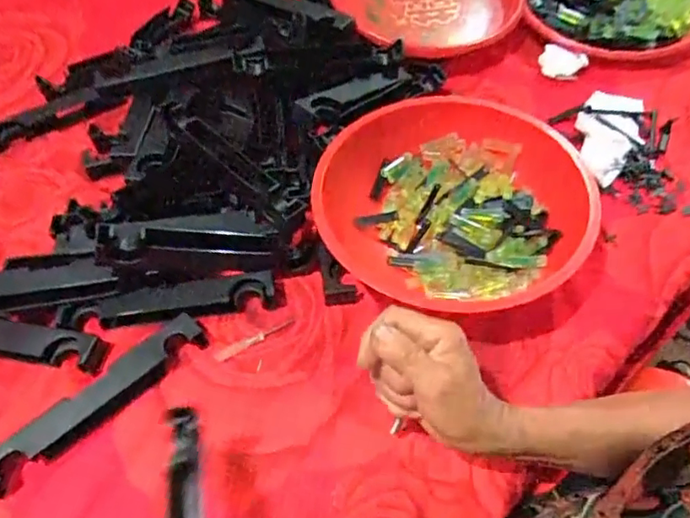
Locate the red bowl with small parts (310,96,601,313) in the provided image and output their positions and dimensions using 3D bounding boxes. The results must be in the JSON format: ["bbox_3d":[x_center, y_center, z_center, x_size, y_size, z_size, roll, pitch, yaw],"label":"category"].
[{"bbox_3d":[0.105,-0.053,0.528,0.232,0.070,0.217,-2,55,2],"label":"red bowl with small parts"}]

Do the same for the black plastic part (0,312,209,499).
[{"bbox_3d":[-0.199,0.112,0.455,0.189,0.020,0.036,-38,61,-21],"label":"black plastic part"}]

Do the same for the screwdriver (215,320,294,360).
[{"bbox_3d":[-0.080,0.072,0.501,0.074,0.004,0.009,-26,58,-15],"label":"screwdriver"}]

